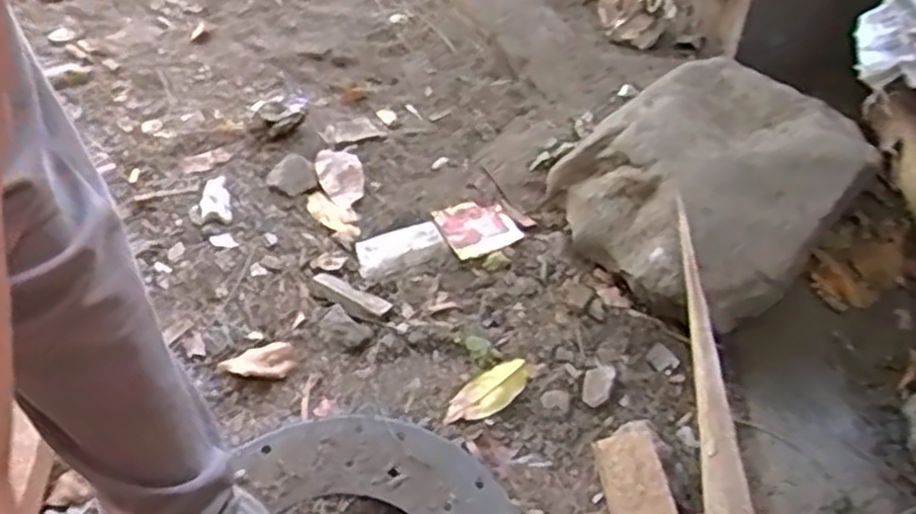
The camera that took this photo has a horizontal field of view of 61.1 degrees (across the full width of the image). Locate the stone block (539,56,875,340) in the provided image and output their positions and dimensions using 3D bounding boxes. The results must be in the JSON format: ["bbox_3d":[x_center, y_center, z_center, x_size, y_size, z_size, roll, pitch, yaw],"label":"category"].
[{"bbox_3d":[0.284,-0.081,0.862,0.272,0.141,0.304,-18,49,-16],"label":"stone block"}]

